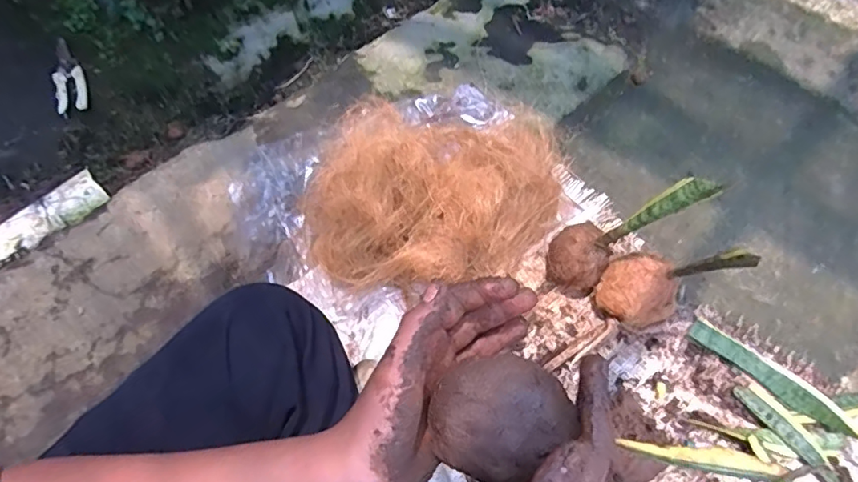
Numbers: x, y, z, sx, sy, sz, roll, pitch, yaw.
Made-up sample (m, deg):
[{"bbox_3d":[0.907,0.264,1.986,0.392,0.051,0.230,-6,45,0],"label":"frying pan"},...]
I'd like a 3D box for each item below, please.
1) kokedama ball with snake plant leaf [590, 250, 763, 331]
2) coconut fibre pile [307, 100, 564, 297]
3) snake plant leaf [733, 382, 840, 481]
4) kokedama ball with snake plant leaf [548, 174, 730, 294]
[{"bbox_3d":[0.306,0.045,0.658,0.093,0.196,0.087,22,57,-25],"label":"kokedama ball with snake plant leaf"},{"bbox_3d":[0.000,-0.098,0.759,0.357,0.161,0.270,-12,63,-7],"label":"coconut fibre pile"},{"bbox_3d":[0.468,0.288,0.617,0.038,0.022,0.288,-25,63,-14],"label":"snake plant leaf"},{"bbox_3d":[0.232,-0.015,0.650,0.068,0.243,0.074,13,57,-21],"label":"kokedama ball with snake plant leaf"}]

